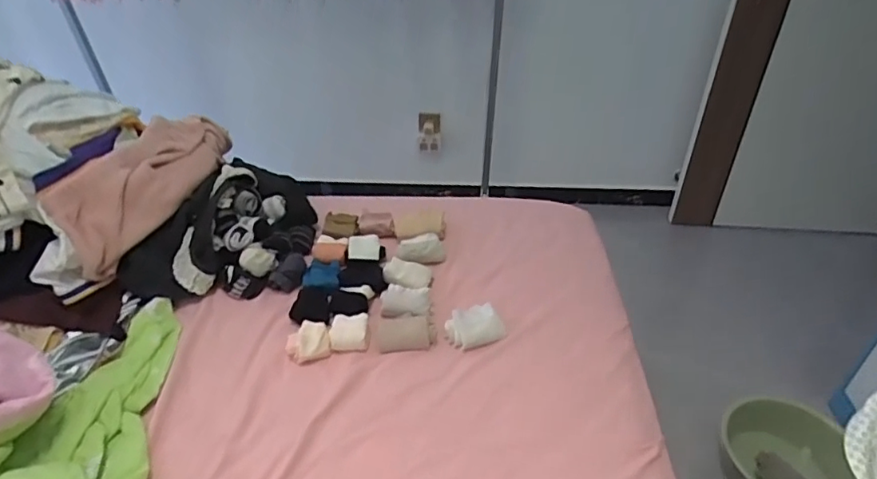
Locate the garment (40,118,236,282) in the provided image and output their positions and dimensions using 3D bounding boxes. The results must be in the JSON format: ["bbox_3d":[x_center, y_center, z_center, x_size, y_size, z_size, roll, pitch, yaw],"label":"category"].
[{"bbox_3d":[-0.576,-0.122,1.132,0.067,0.190,0.444,-18,23,39],"label":"garment"}]

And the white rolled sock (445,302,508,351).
[{"bbox_3d":[0.066,0.159,1.004,0.110,0.039,0.070,-12,39,-15],"label":"white rolled sock"}]

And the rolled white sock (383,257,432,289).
[{"bbox_3d":[-0.061,0.064,1.115,0.096,0.042,0.070,9,38,12],"label":"rolled white sock"}]

